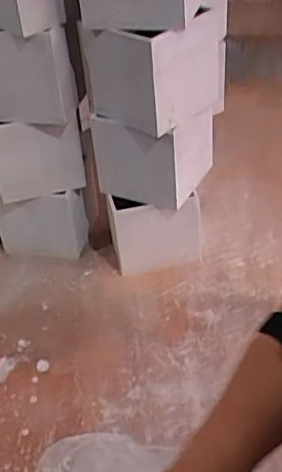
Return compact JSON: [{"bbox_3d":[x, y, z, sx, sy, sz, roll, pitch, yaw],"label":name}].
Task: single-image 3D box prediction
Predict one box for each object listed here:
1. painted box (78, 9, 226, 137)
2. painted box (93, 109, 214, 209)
[{"bbox_3d":[0.021,-0.192,0.652,0.106,0.114,0.130,25,47,32],"label":"painted box"},{"bbox_3d":[0.018,-0.111,0.719,0.114,0.101,0.118,17,44,25],"label":"painted box"}]

